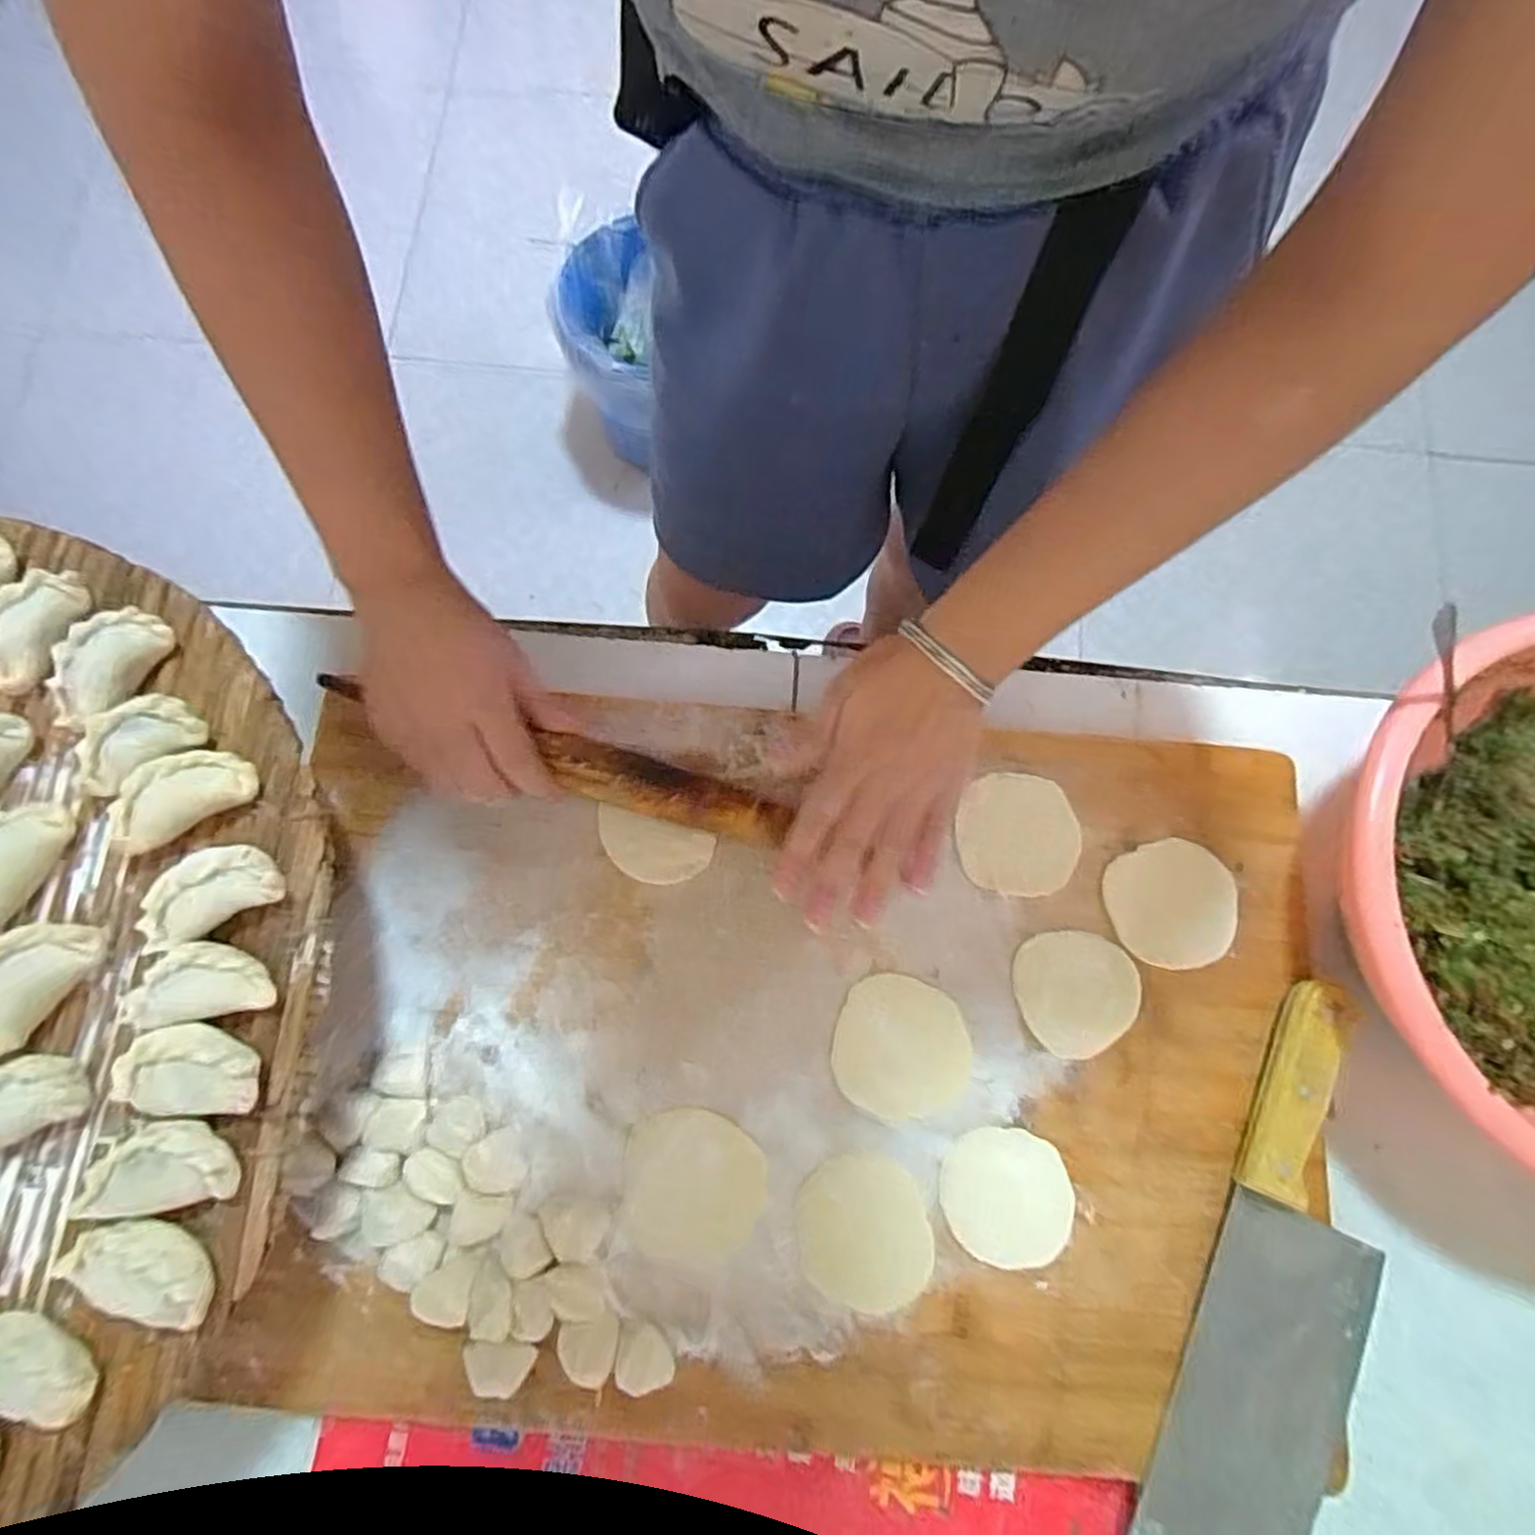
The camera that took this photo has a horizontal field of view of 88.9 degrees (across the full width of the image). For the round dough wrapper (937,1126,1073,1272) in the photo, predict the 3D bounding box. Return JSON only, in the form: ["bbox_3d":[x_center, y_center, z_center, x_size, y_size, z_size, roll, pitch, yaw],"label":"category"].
[{"bbox_3d":[0.122,0.219,0.397,0.063,0.004,0.066,0,78,-2],"label":"round dough wrapper"}]

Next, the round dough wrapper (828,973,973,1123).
[{"bbox_3d":[0.071,0.149,0.415,0.070,0.005,0.069,0,78,-2],"label":"round dough wrapper"}]

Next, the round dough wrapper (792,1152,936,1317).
[{"bbox_3d":[0.049,0.235,0.393,0.064,0.004,0.071,-28,80,-8],"label":"round dough wrapper"}]

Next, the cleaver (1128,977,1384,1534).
[{"bbox_3d":[0.256,0.255,0.384,0.079,0.023,0.277,25,78,4],"label":"cleaver"}]

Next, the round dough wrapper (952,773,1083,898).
[{"bbox_3d":[0.141,0.037,0.439,0.065,0.005,0.067,0,78,-2],"label":"round dough wrapper"}]

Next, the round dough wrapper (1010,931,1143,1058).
[{"bbox_3d":[0.167,0.121,0.419,0.063,0.004,0.063,0,78,-2],"label":"round dough wrapper"}]

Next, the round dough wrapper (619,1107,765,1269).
[{"bbox_3d":[-0.039,0.213,0.397,0.070,0.004,0.070,0,78,-2],"label":"round dough wrapper"}]

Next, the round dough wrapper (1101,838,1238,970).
[{"bbox_3d":[0.225,0.075,0.431,0.069,0.005,0.067,0,78,-2],"label":"round dough wrapper"}]

